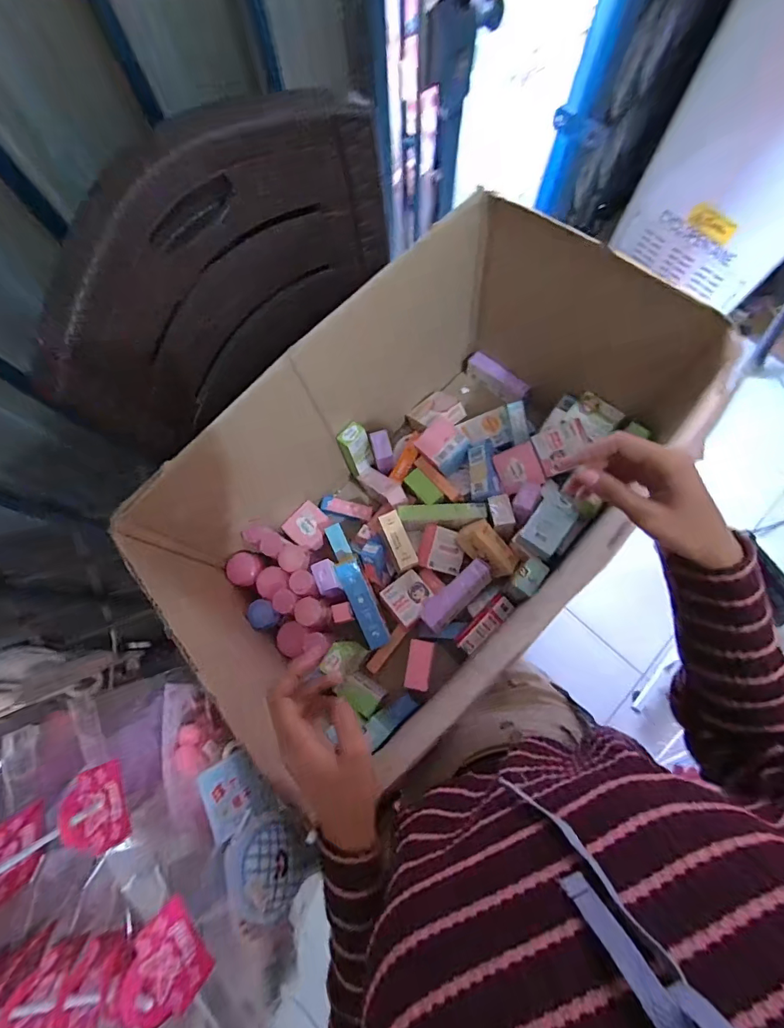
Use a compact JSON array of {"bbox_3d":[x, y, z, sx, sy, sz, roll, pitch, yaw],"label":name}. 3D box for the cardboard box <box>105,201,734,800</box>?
[{"bbox_3d":[0.052,-0.040,0.557,0.371,0.295,0.550,42,80,12],"label":"cardboard box"}]

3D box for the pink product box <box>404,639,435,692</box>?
[{"bbox_3d":[0.037,0.202,0.588,0.032,0.039,0.061,9,76,4],"label":"pink product box"}]

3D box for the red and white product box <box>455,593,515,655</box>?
[{"bbox_3d":[0.129,0.153,0.605,0.090,0.026,0.028,-43,78,-9],"label":"red and white product box"}]

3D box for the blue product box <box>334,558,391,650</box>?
[{"bbox_3d":[-0.040,0.124,0.609,0.032,0.038,0.124,-24,92,-4],"label":"blue product box"}]

